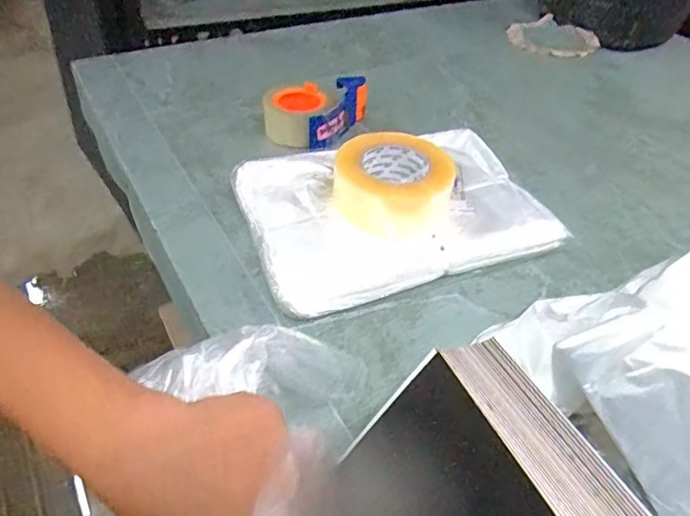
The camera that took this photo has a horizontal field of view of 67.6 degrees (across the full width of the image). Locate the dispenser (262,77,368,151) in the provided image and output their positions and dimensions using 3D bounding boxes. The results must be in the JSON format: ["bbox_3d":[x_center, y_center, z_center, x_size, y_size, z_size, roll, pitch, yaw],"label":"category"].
[{"bbox_3d":[-0.050,-0.219,0.753,0.123,0.059,0.141,21,44,15],"label":"dispenser"}]

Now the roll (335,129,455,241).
[{"bbox_3d":[0.051,-0.086,0.581,0.120,0.064,0.127,2,45,-2],"label":"roll"}]

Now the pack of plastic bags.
[{"bbox_3d":[0.057,-0.056,0.603,0.336,0.047,0.223,-11,46,-19],"label":"pack of plastic bags"}]

